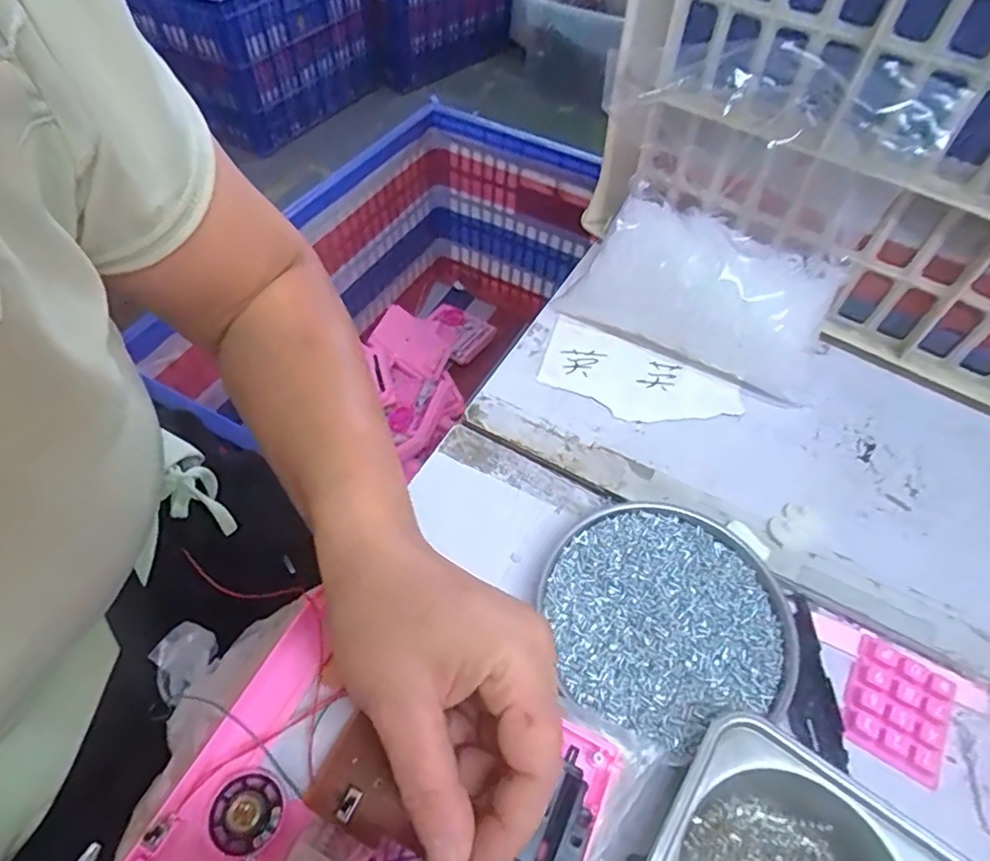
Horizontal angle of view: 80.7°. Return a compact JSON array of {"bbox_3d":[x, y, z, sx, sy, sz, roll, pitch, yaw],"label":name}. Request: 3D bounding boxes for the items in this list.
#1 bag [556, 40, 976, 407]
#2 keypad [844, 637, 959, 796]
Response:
[{"bbox_3d":[0.159,-0.146,0.403,0.195,0.182,0.111,25,57,14],"label":"bag"},{"bbox_3d":[0.213,0.145,0.306,0.048,0.005,0.057,31,58,18],"label":"keypad"}]

